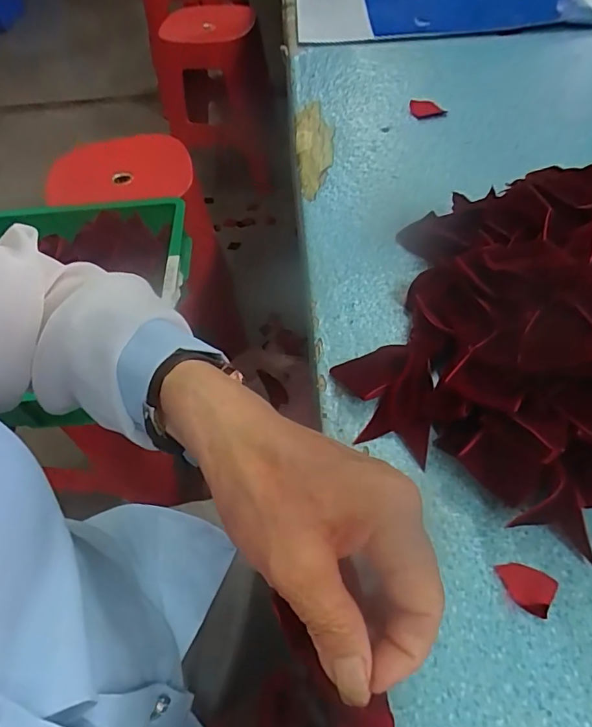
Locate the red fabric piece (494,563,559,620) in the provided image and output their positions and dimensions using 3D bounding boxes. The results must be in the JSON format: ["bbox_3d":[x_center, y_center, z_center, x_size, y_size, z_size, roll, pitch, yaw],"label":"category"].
[{"bbox_3d":[0.115,0.111,0.240,0.027,0.004,0.021,27,59,23],"label":"red fabric piece"}]

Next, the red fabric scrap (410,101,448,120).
[{"bbox_3d":[0.148,-0.286,0.538,0.039,0.013,0.028,5,53,8],"label":"red fabric scrap"}]

